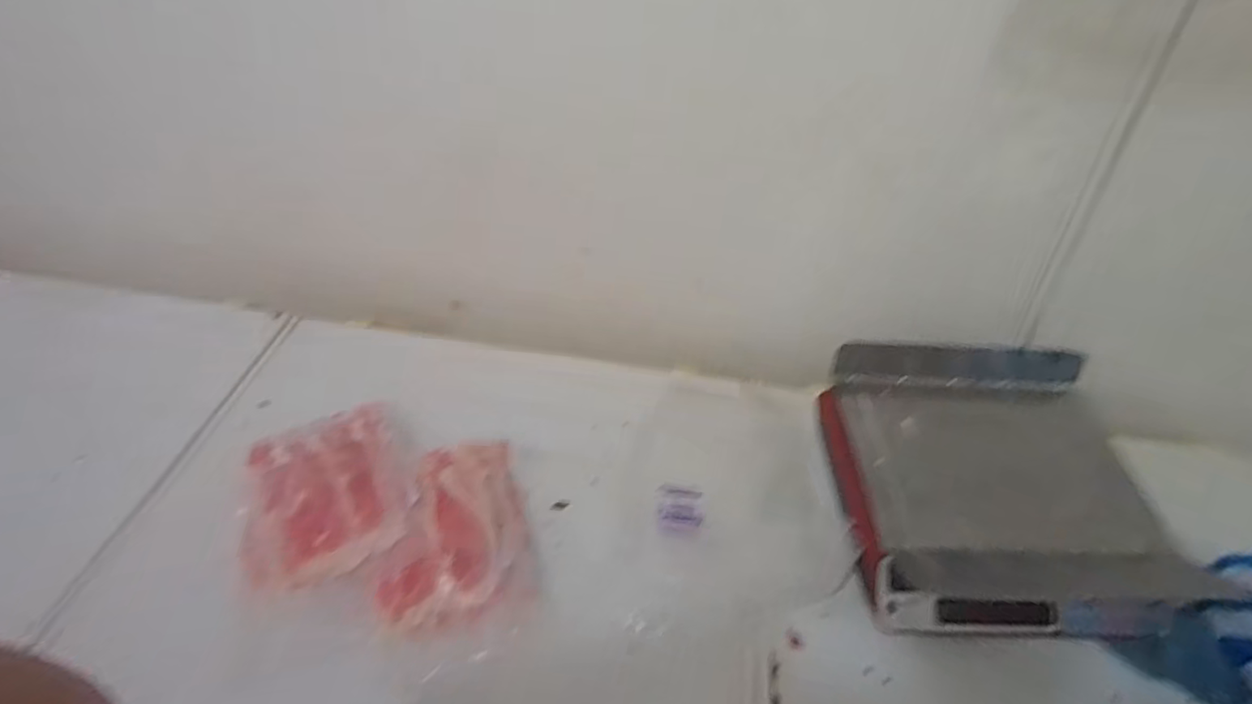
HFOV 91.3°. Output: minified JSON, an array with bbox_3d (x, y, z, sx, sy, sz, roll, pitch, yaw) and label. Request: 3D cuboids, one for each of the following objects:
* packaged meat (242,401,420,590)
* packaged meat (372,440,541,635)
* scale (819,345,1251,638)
[{"bbox_3d":[-0.370,0.158,0.746,0.189,0.048,0.236,-21,51,-21],"label":"packaged meat"},{"bbox_3d":[-0.202,0.205,0.734,0.180,0.046,0.245,1,48,-18],"label":"packaged meat"},{"bbox_3d":[0.455,0.155,0.772,0.352,0.116,0.343,2,44,-2],"label":"scale"}]

